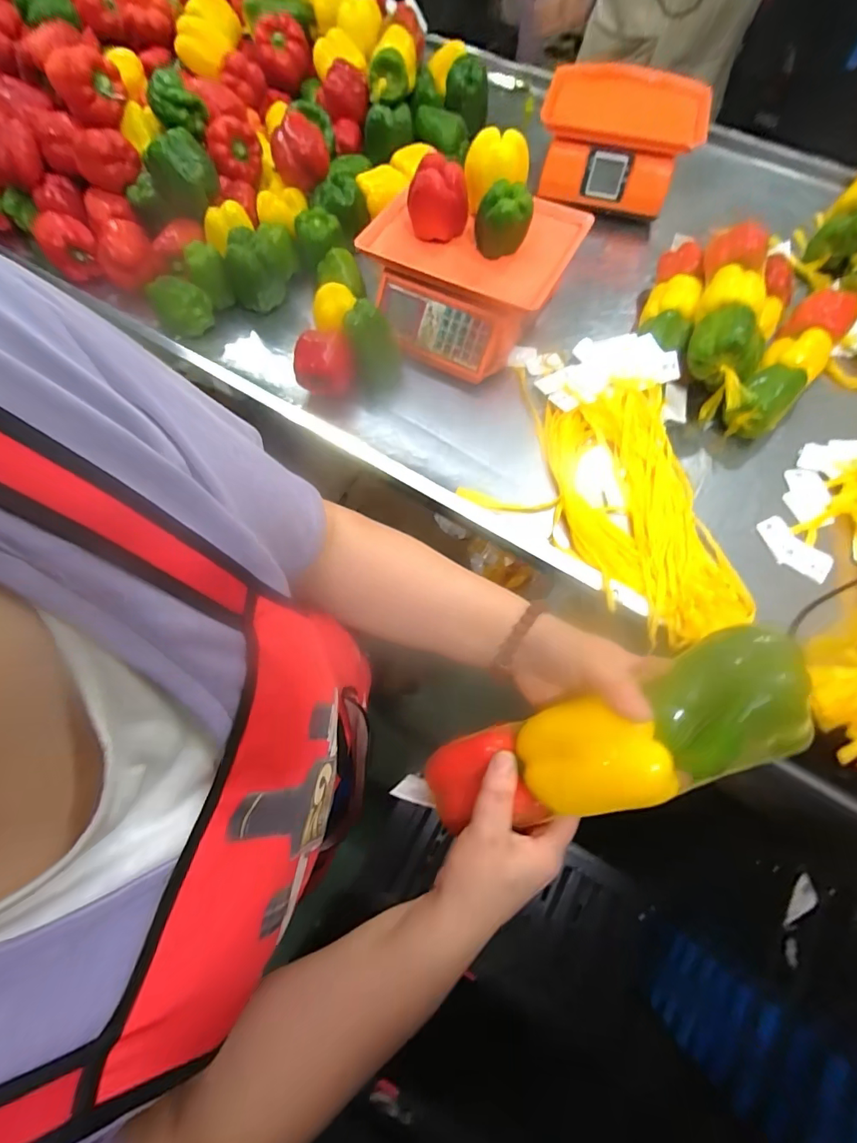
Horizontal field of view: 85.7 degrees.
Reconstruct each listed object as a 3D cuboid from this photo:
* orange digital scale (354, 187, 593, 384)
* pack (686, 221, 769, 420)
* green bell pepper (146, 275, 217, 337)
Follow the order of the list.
[{"bbox_3d":[0.057,-0.467,0.736,0.307,0.112,0.278,20,70,7],"label":"orange digital scale"},{"bbox_3d":[0.452,-0.371,0.691,0.118,0.107,0.306,18,69,6],"label":"pack"},{"bbox_3d":[-0.409,-0.449,0.768,0.077,0.062,0.090,-33,73,-13],"label":"green bell pepper"}]

